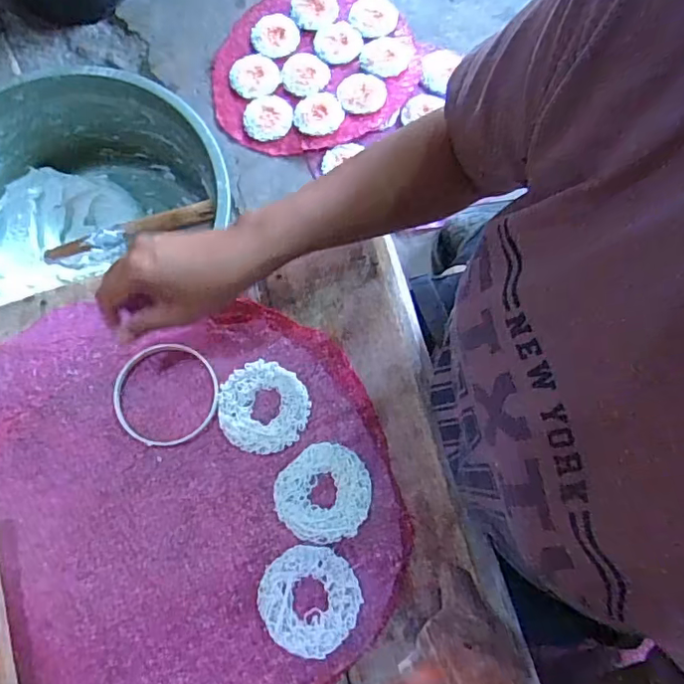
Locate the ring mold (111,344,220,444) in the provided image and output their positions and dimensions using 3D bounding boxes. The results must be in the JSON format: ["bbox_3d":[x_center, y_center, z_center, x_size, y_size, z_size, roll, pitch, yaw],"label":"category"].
[{"bbox_3d":[-0.156,0.046,0.496,0.092,0.004,0.090,0,76,0],"label":"ring mold"}]

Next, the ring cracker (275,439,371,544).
[{"bbox_3d":[-0.015,0.128,0.476,0.079,0.009,0.075,0,76,0],"label":"ring cracker"}]

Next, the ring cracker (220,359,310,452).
[{"bbox_3d":[-0.068,0.057,0.495,0.078,0.011,0.078,-4,76,-1],"label":"ring cracker"}]

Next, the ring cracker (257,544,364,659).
[{"bbox_3d":[-0.026,0.207,0.454,0.078,0.011,0.079,0,76,0],"label":"ring cracker"}]

